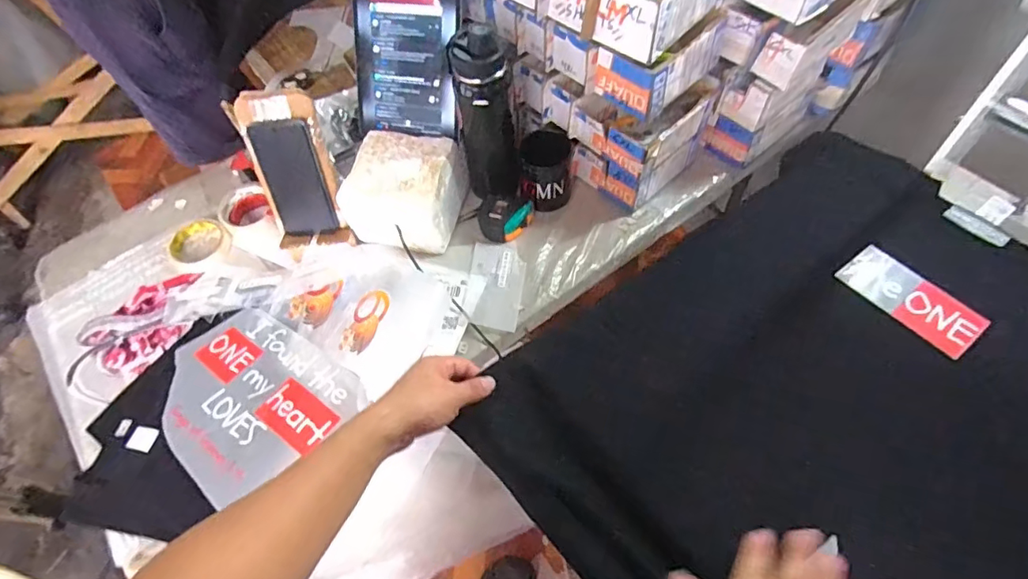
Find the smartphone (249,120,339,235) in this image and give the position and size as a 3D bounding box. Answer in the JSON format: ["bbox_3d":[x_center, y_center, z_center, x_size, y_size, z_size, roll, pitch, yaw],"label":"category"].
[{"bbox_3d":[-0.305,-0.152,0.753,0.078,0.172,0.007,-2,40,1],"label":"smartphone"}]

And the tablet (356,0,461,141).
[{"bbox_3d":[-0.155,-0.352,0.773,0.158,0.244,0.013,10,27,11],"label":"tablet"}]

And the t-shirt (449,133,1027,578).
[{"bbox_3d":[0.319,0.097,0.538,0.630,0.070,0.448,-35,62,-16],"label":"t-shirt"}]

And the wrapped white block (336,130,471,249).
[{"bbox_3d":[-0.165,-0.149,0.816,0.148,0.110,0.157,12,60,12],"label":"wrapped white block"}]

